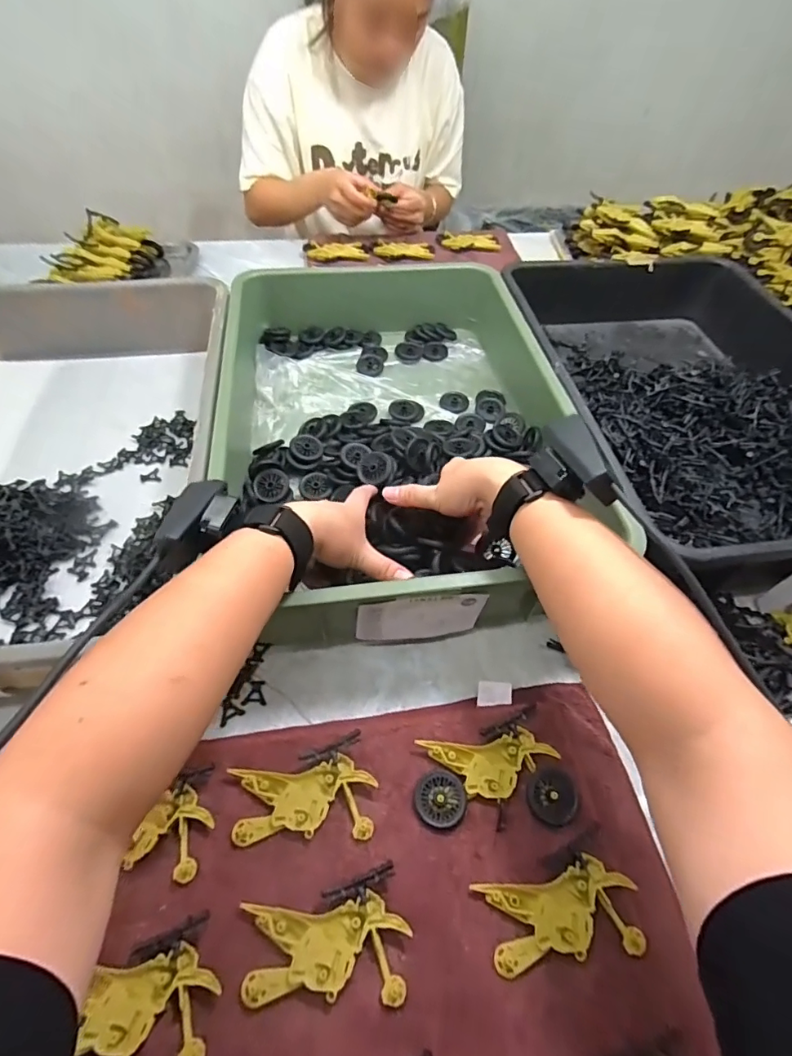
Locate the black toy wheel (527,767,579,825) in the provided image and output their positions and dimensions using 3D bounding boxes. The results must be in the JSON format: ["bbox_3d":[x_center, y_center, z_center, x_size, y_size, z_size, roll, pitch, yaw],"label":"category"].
[{"bbox_3d":[0.118,0.200,0.360,0.033,0.006,0.037,16,54,10],"label":"black toy wheel"}]

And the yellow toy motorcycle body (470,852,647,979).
[{"bbox_3d":[0.109,0.256,0.320,0.100,0.009,0.051,-5,54,-6],"label":"yellow toy motorcycle body"}]

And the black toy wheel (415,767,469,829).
[{"bbox_3d":[0.034,0.201,0.358,0.037,0.004,0.037,1,53,-1],"label":"black toy wheel"}]

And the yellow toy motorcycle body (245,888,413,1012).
[{"bbox_3d":[-0.044,0.265,0.304,0.098,0.009,0.051,1,53,-1],"label":"yellow toy motorcycle body"}]

